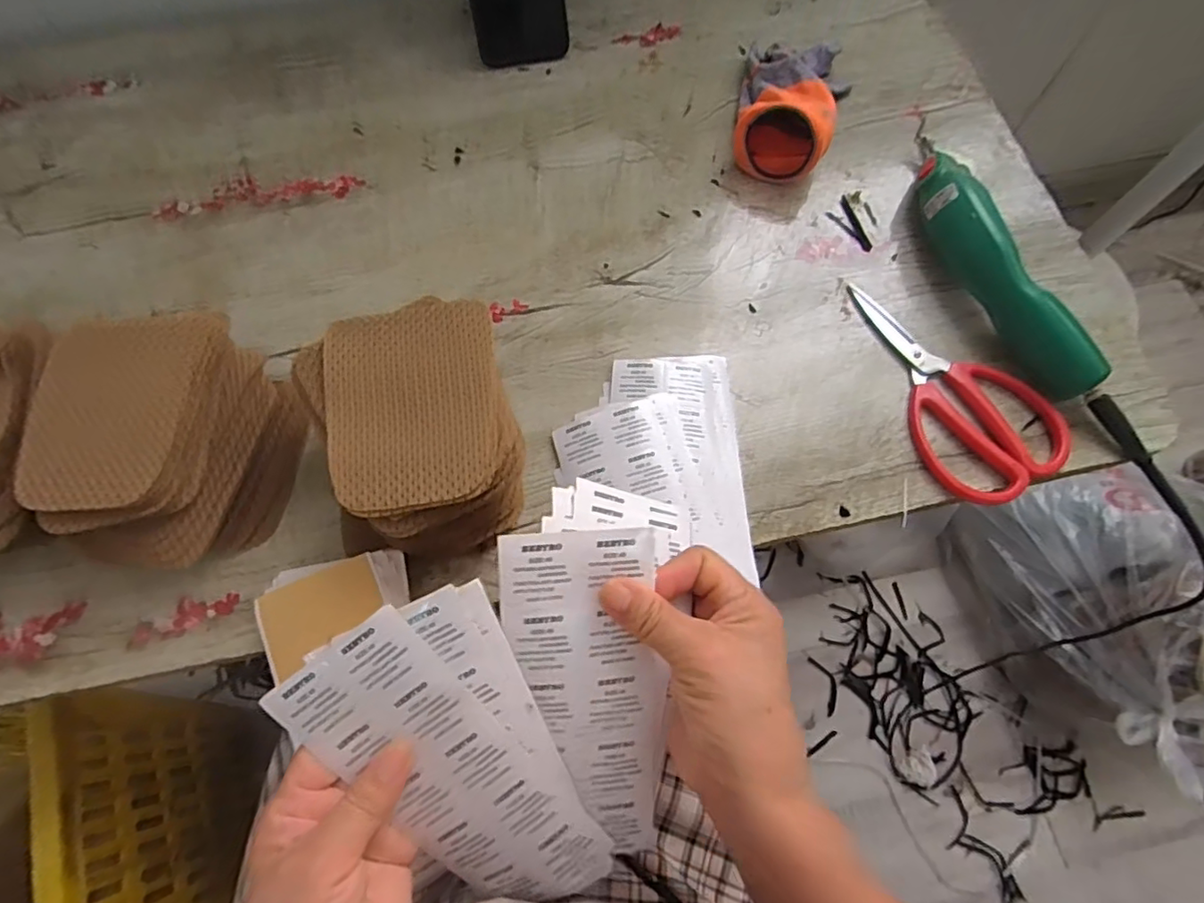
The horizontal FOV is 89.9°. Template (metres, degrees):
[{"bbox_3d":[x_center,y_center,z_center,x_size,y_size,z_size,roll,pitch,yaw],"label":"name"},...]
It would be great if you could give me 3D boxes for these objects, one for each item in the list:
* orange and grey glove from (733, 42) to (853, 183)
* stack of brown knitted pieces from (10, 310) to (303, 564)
[{"bbox_3d":[0.160,-0.302,0.511,0.090,0.048,0.156,17,70,7],"label":"orange and grey glove"},{"bbox_3d":[-0.271,-0.006,0.378,0.127,0.084,0.151,8,69,4],"label":"stack of brown knitted pieces"}]

